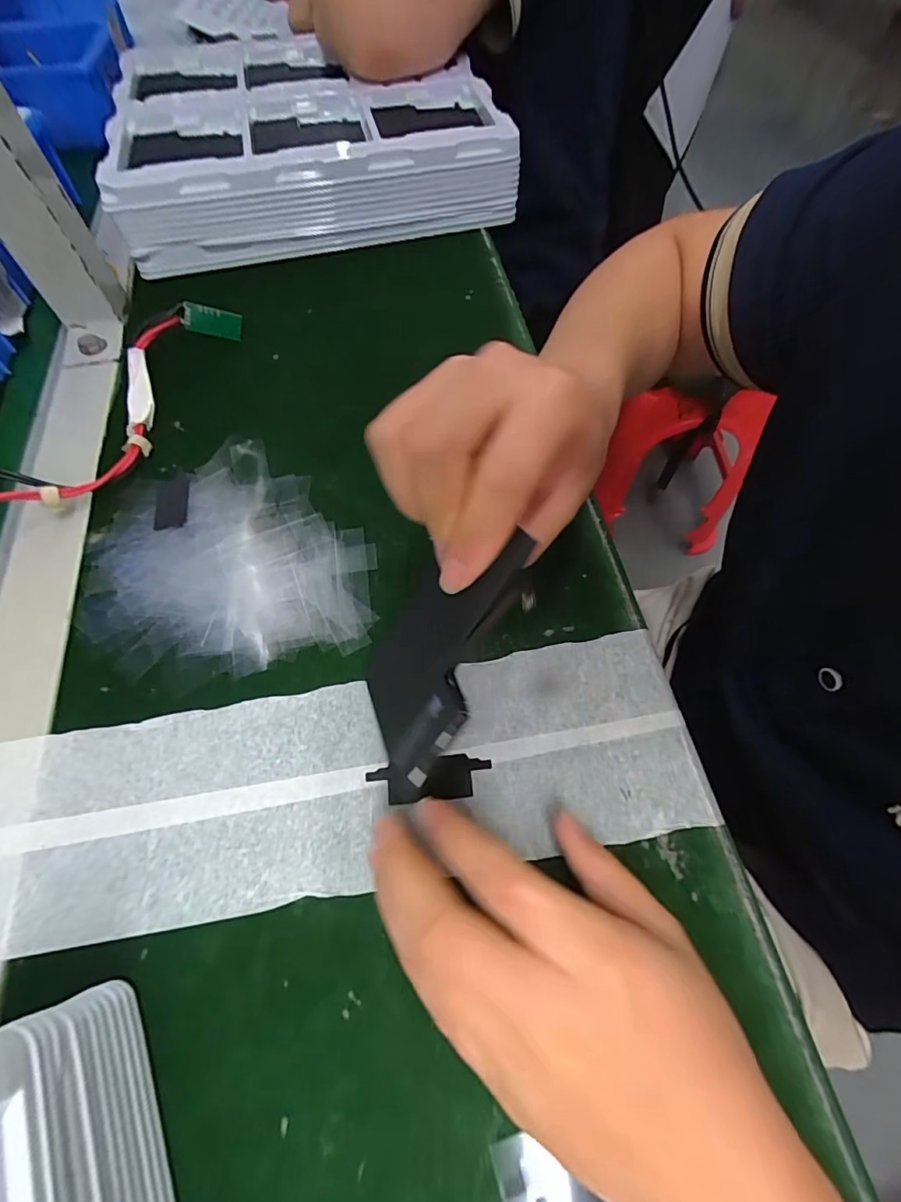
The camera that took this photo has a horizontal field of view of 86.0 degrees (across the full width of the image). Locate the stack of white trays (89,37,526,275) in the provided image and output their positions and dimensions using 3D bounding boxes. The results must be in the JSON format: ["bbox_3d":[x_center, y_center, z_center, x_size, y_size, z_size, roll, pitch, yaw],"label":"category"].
[{"bbox_3d":[-0.127,-0.422,0.444,0.319,0.081,0.276,-9,64,-4],"label":"stack of white trays"}]

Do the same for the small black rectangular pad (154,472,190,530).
[{"bbox_3d":[-0.166,-0.061,0.287,0.018,0.004,0.041,-10,64,-4],"label":"small black rectangular pad"}]

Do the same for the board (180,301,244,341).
[{"bbox_3d":[-0.169,-0.200,0.345,0.039,0.019,0.004,-2,60,-30],"label":"board"}]

